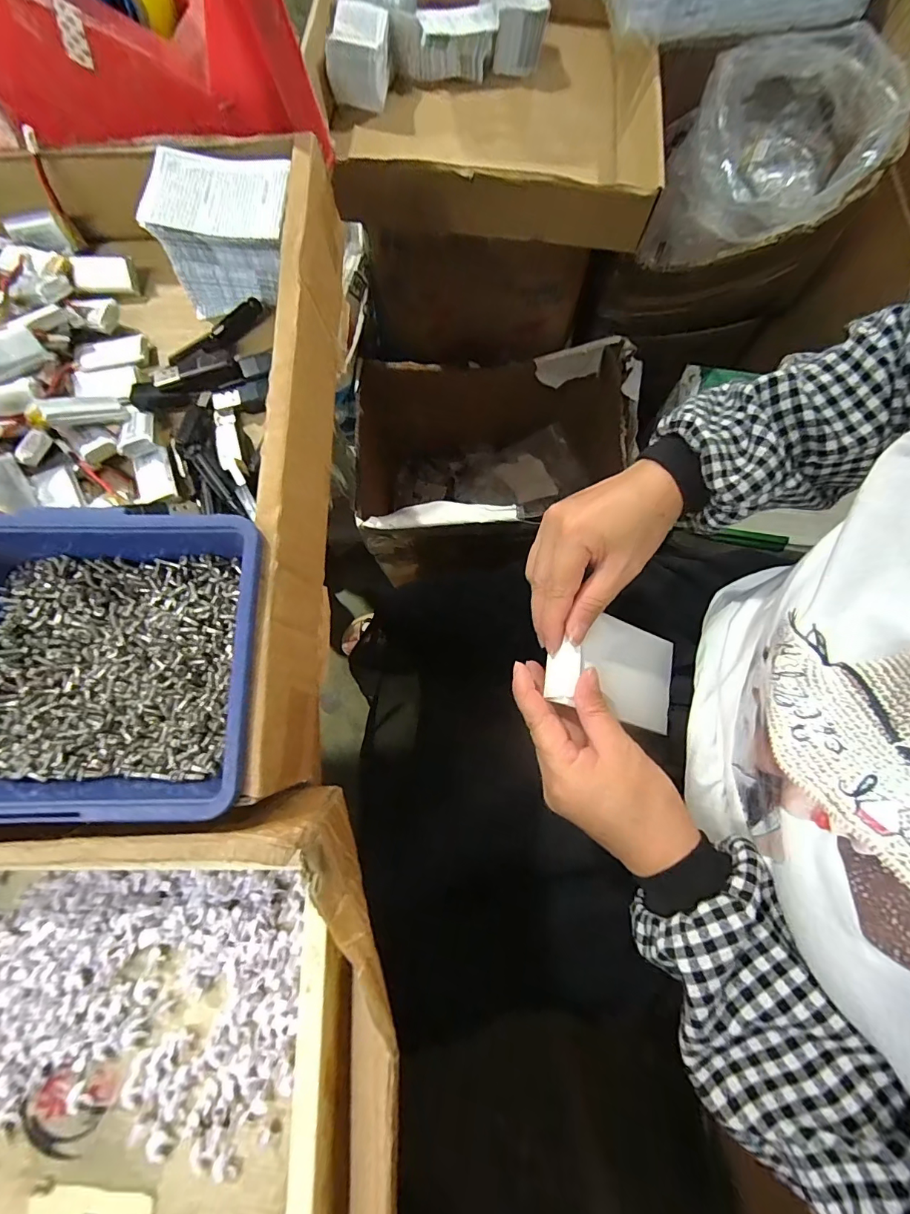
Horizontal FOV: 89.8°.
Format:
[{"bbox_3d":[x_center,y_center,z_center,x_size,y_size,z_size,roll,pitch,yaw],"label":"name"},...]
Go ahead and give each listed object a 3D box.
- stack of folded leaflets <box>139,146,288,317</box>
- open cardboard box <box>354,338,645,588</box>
[{"bbox_3d":[-0.127,-0.216,0.264,0.072,0.051,0.054,-1,78,1],"label":"stack of folded leaflets"},{"bbox_3d":[0.072,-0.231,0.817,0.431,0.276,0.296,-3,78,1],"label":"open cardboard box"}]

